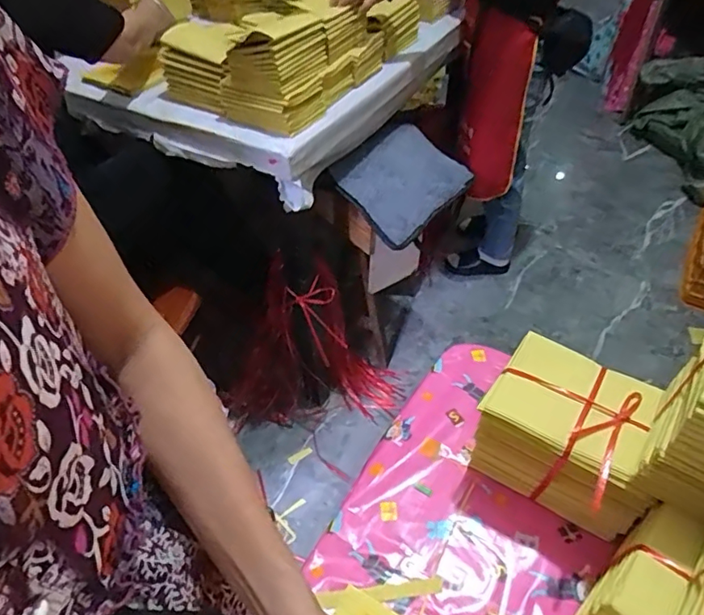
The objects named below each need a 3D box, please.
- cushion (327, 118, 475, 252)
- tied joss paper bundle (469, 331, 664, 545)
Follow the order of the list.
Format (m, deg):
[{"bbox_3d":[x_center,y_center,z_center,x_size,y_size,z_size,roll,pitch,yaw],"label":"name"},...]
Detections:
[{"bbox_3d":[0.120,-0.319,1.290,0.311,0.065,0.274,-39,77,-23],"label":"cushion"},{"bbox_3d":[0.223,0.135,0.563,0.159,0.128,0.125,23,51,24],"label":"tied joss paper bundle"}]

